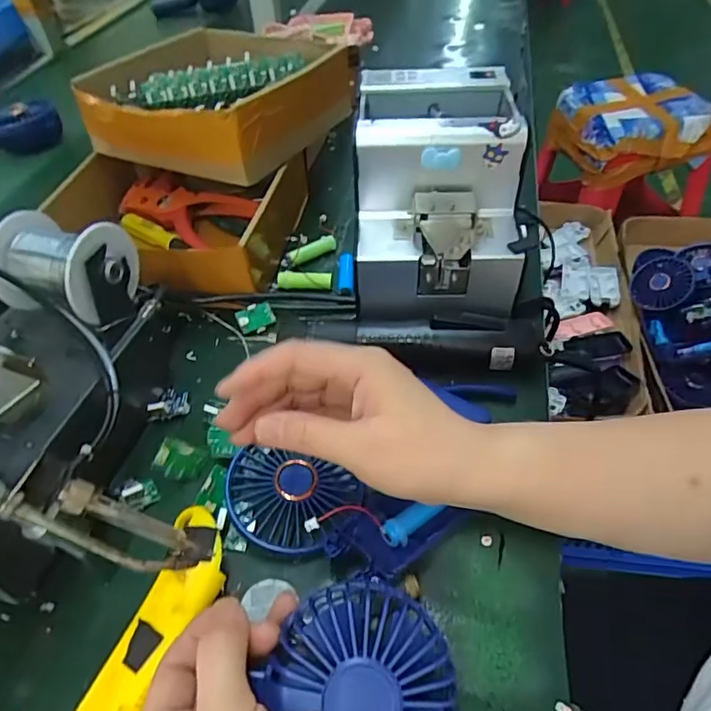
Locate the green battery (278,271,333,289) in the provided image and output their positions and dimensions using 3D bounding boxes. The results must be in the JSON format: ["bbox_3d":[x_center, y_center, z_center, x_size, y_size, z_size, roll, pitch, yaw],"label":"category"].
[{"bbox_3d":[-0.047,-0.069,0.489,0.050,0.015,0.017,6,48,9],"label":"green battery"}]

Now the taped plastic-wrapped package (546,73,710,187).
[{"bbox_3d":[0.647,-0.539,1.276,0.291,0.130,0.270,-9,47,-4],"label":"taped plastic-wrapped package"}]

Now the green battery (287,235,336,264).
[{"bbox_3d":[-0.042,-0.102,0.523,0.050,0.016,0.011,-29,52,-22],"label":"green battery"}]

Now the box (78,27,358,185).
[{"bbox_3d":[-0.143,-0.267,0.550,0.204,0.068,0.231,13,50,17],"label":"box"}]

